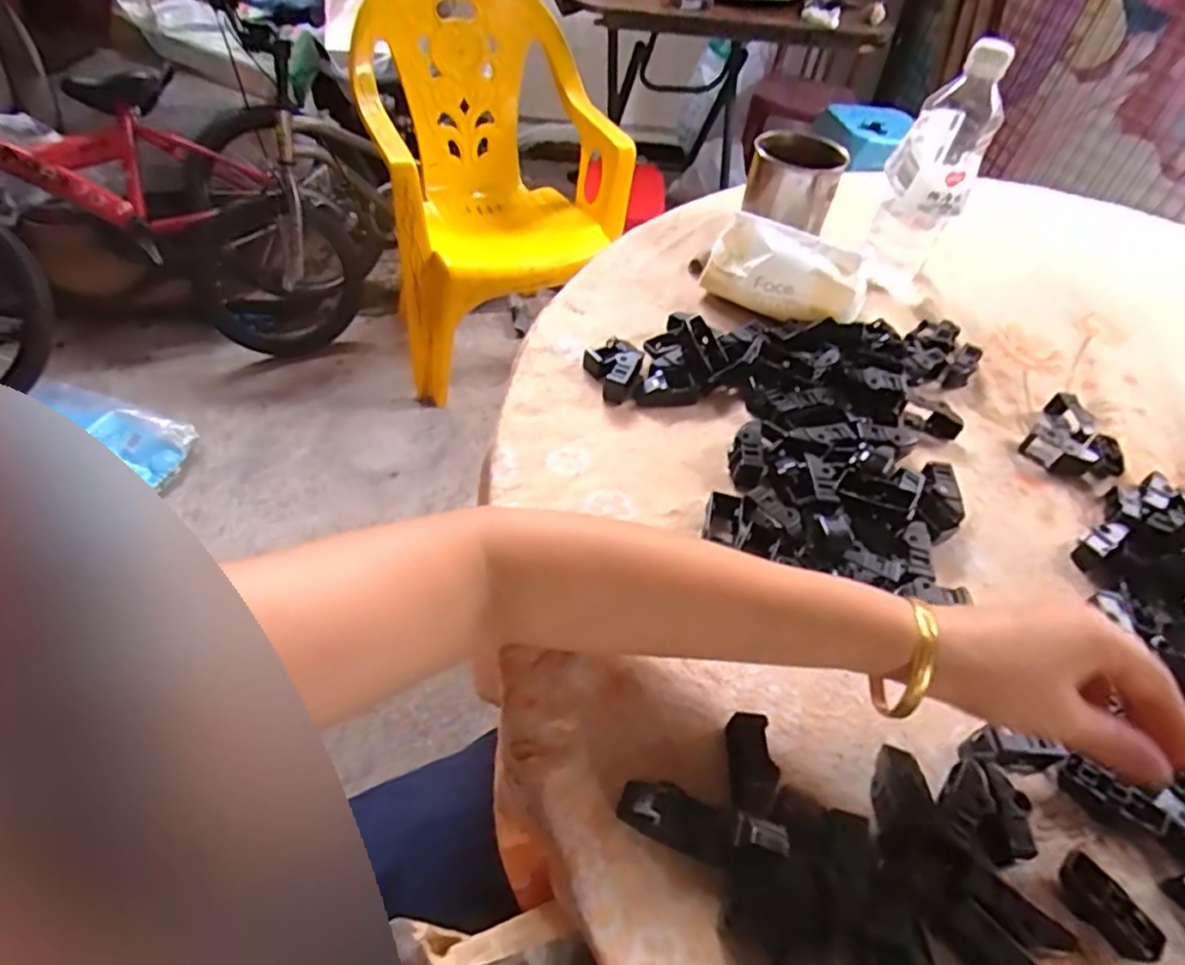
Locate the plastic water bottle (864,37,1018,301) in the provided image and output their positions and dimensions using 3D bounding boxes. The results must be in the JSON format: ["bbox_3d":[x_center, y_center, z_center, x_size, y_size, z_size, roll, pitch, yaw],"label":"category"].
[{"bbox_3d":[0.321,-0.287,0.631,0.076,0.221,0.077,25,51,15],"label":"plastic water bottle"}]

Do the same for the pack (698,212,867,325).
[{"bbox_3d":[0.177,-0.193,0.598,0.143,0.053,0.058,25,51,15],"label":"pack"}]

